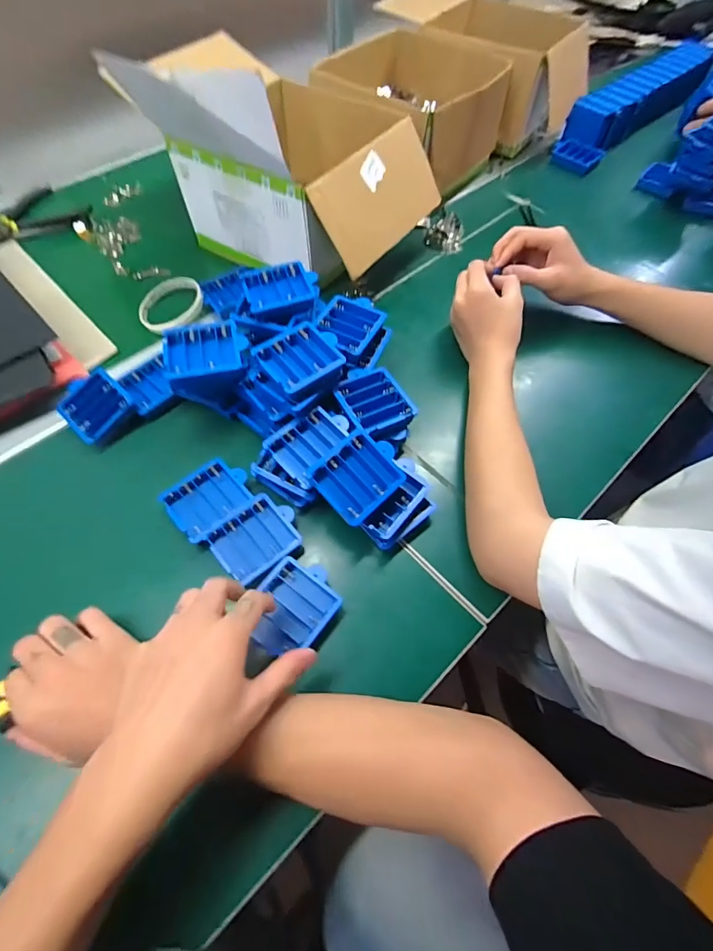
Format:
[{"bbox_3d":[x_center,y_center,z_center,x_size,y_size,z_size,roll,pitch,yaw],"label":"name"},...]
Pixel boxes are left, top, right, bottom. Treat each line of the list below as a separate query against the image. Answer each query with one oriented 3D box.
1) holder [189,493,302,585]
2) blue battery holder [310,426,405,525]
[{"bbox_3d":[-0.092,0.057,0.394,0.077,0.020,0.065,-38,68,-20],"label":"holder"},{"bbox_3d":[0.001,-0.001,0.386,0.070,0.015,0.063,-41,86,-15],"label":"blue battery holder"}]

